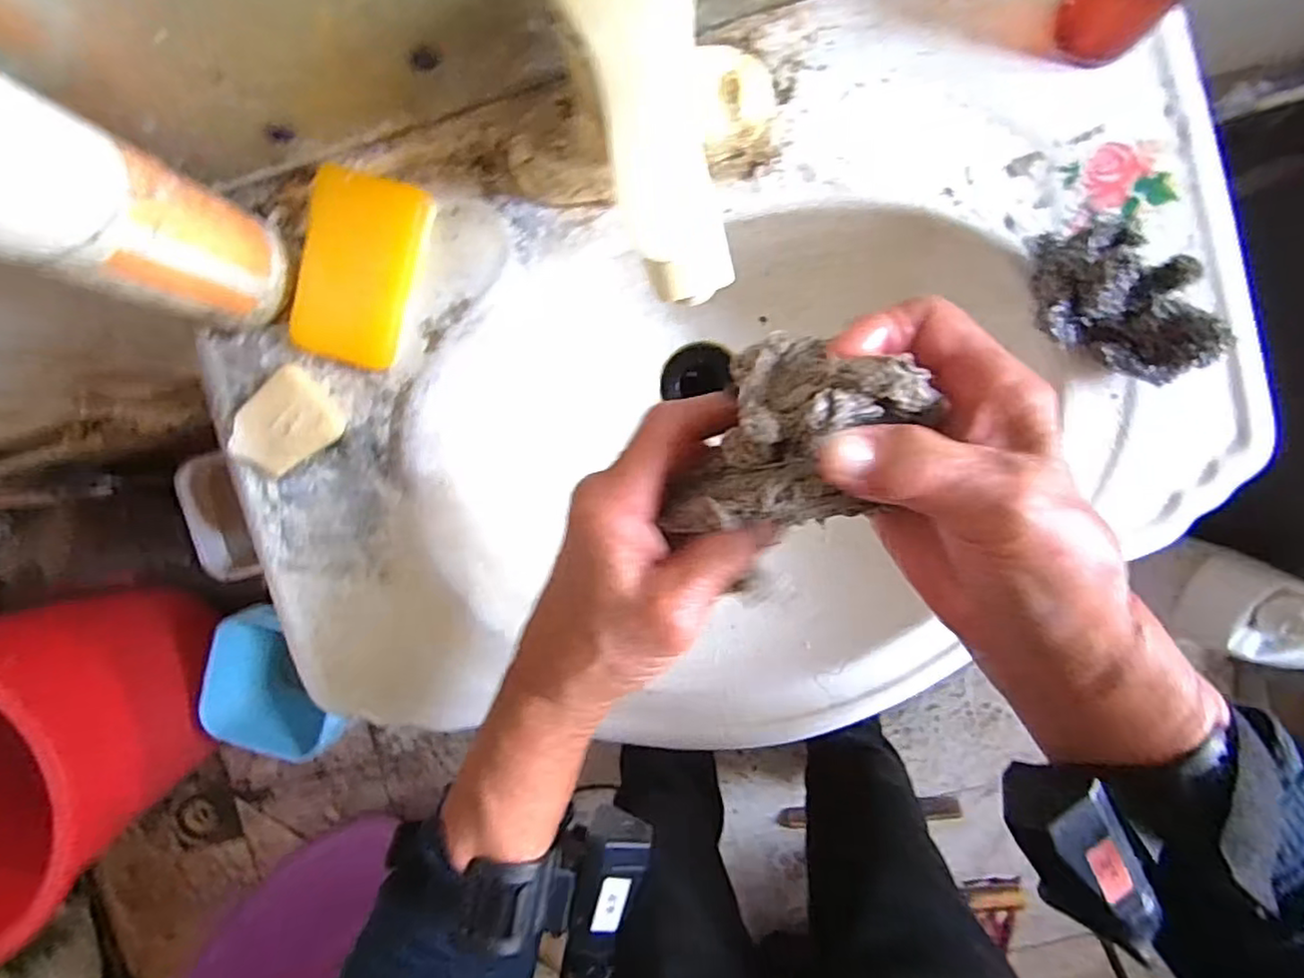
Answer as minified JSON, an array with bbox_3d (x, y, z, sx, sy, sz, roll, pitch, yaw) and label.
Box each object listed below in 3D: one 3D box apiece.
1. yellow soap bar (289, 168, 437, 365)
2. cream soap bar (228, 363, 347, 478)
[{"bbox_3d":[-0.163,-0.121,0.354,0.058,0.021,0.100,17,95,1],"label":"yellow soap bar"},{"bbox_3d":[-0.216,-0.039,0.370,0.062,0.012,0.048,-33,93,4],"label":"cream soap bar"}]

